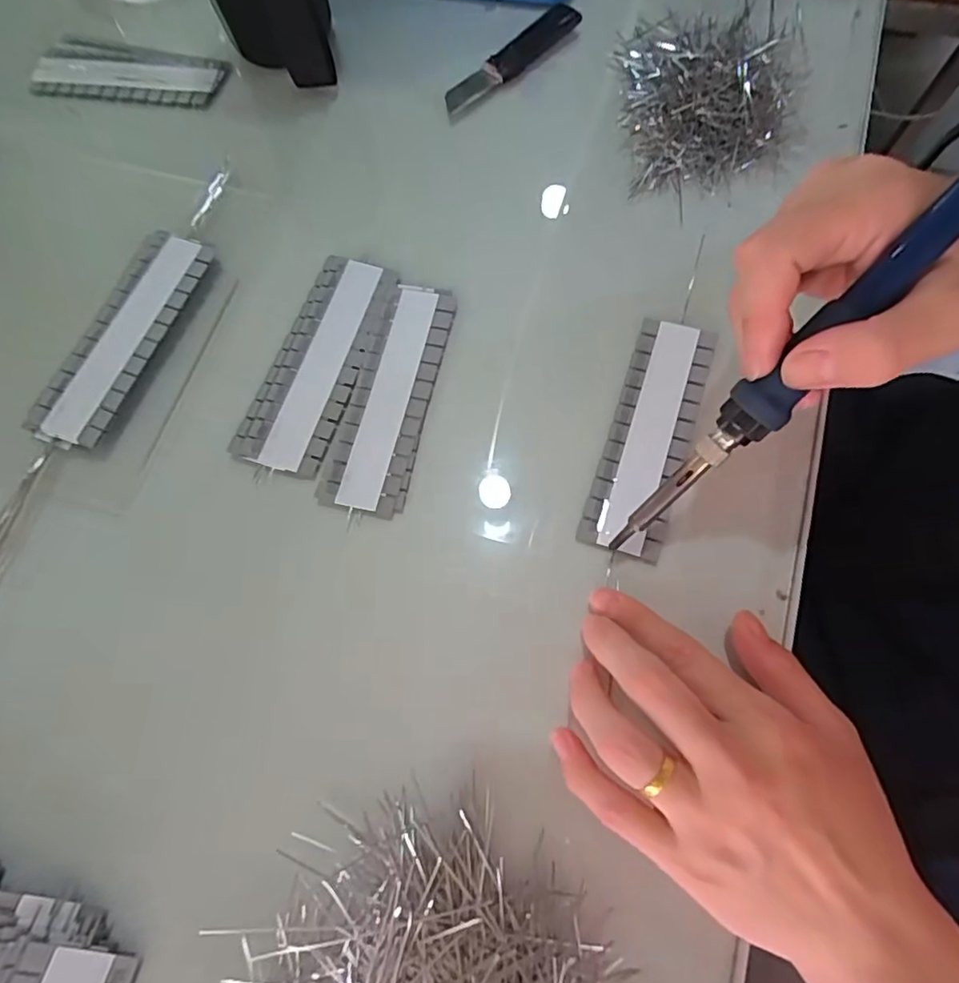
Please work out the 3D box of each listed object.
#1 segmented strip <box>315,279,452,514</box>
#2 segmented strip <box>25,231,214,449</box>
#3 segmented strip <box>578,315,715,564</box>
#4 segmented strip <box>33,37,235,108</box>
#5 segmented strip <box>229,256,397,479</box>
[{"bbox_3d":[-0.045,-0.052,0.293,0.043,0.004,0.128,12,70,6],"label":"segmented strip"},{"bbox_3d":[-0.187,-0.082,0.304,0.039,0.014,0.129,20,71,9],"label":"segmented strip"},{"bbox_3d":[0.084,-0.029,0.281,0.038,0.006,0.125,18,71,8],"label":"segmented strip"},{"bbox_3d":[-0.230,-0.275,0.377,0.125,0.010,0.045,11,70,6],"label":"segmented strip"},{"bbox_3d":[-0.084,-0.070,0.300,0.045,0.004,0.126,17,71,8],"label":"segmented strip"}]

